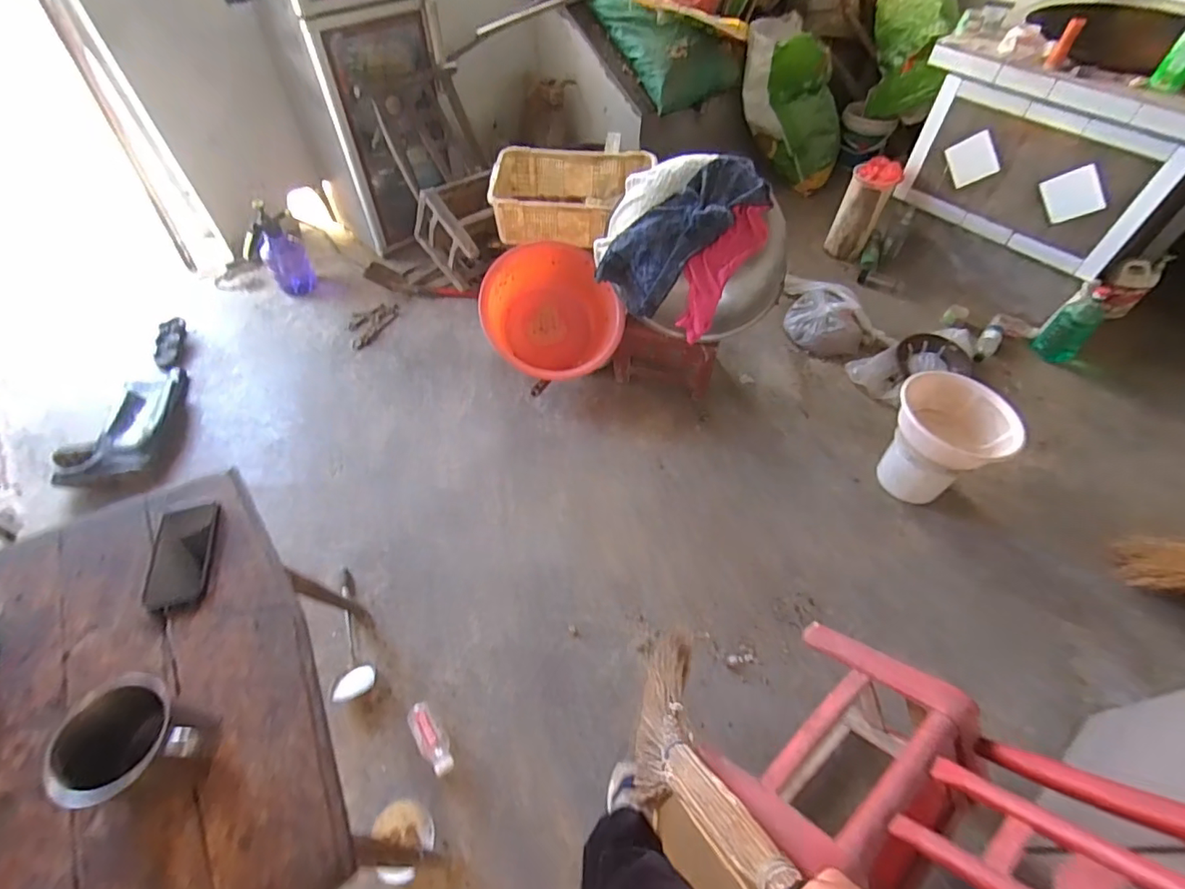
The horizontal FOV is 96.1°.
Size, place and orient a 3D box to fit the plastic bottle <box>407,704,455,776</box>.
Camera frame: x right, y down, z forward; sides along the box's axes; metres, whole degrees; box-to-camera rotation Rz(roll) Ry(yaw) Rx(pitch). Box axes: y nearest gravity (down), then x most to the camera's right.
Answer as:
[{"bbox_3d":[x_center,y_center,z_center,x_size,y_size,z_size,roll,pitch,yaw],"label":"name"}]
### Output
[{"bbox_3d":[-0.360,0.654,1.190,0.059,0.054,0.158,-31,61,-20],"label":"plastic bottle"}]

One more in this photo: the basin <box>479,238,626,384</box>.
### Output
[{"bbox_3d":[-0.134,-0.416,1.702,0.427,0.399,0.165,3,26,-16],"label":"basin"}]

